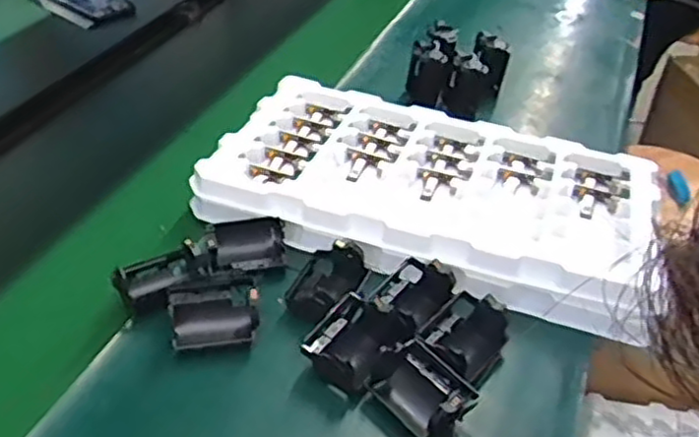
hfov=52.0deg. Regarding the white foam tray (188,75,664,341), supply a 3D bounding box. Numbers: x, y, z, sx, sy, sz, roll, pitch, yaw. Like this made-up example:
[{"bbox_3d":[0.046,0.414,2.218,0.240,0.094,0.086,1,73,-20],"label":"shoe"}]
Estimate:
[{"bbox_3d":[0.085,-0.036,0.723,0.437,0.041,0.246,15,40,14],"label":"white foam tray"}]

